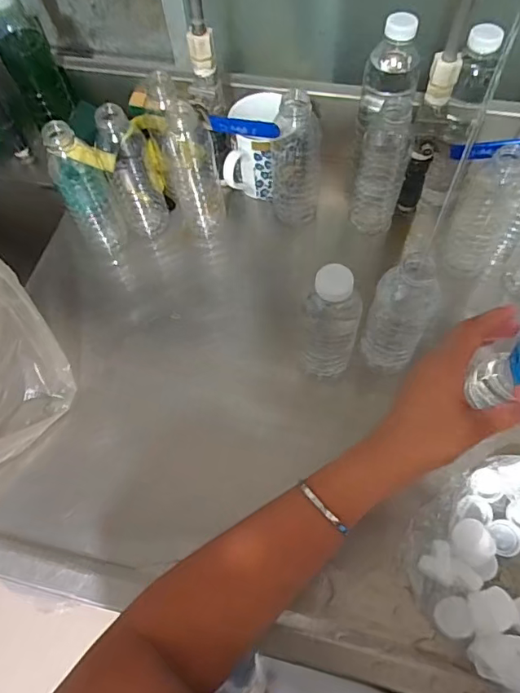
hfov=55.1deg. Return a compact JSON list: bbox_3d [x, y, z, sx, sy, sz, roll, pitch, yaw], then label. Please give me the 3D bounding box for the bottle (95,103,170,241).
[{"bbox_3d":[-0.155,-0.212,0.608,0.052,0.175,0.052,-11,63,-2],"label":"bottle"}]

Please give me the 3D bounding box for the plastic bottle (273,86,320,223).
[{"bbox_3d":[0.043,-0.221,0.587,0.054,0.160,0.052,0,63,3],"label":"plastic bottle"}]

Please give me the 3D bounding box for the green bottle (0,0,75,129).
[{"bbox_3d":[-0.290,-0.362,0.637,0.060,0.169,0.051,-29,65,-11],"label":"green bottle"}]

